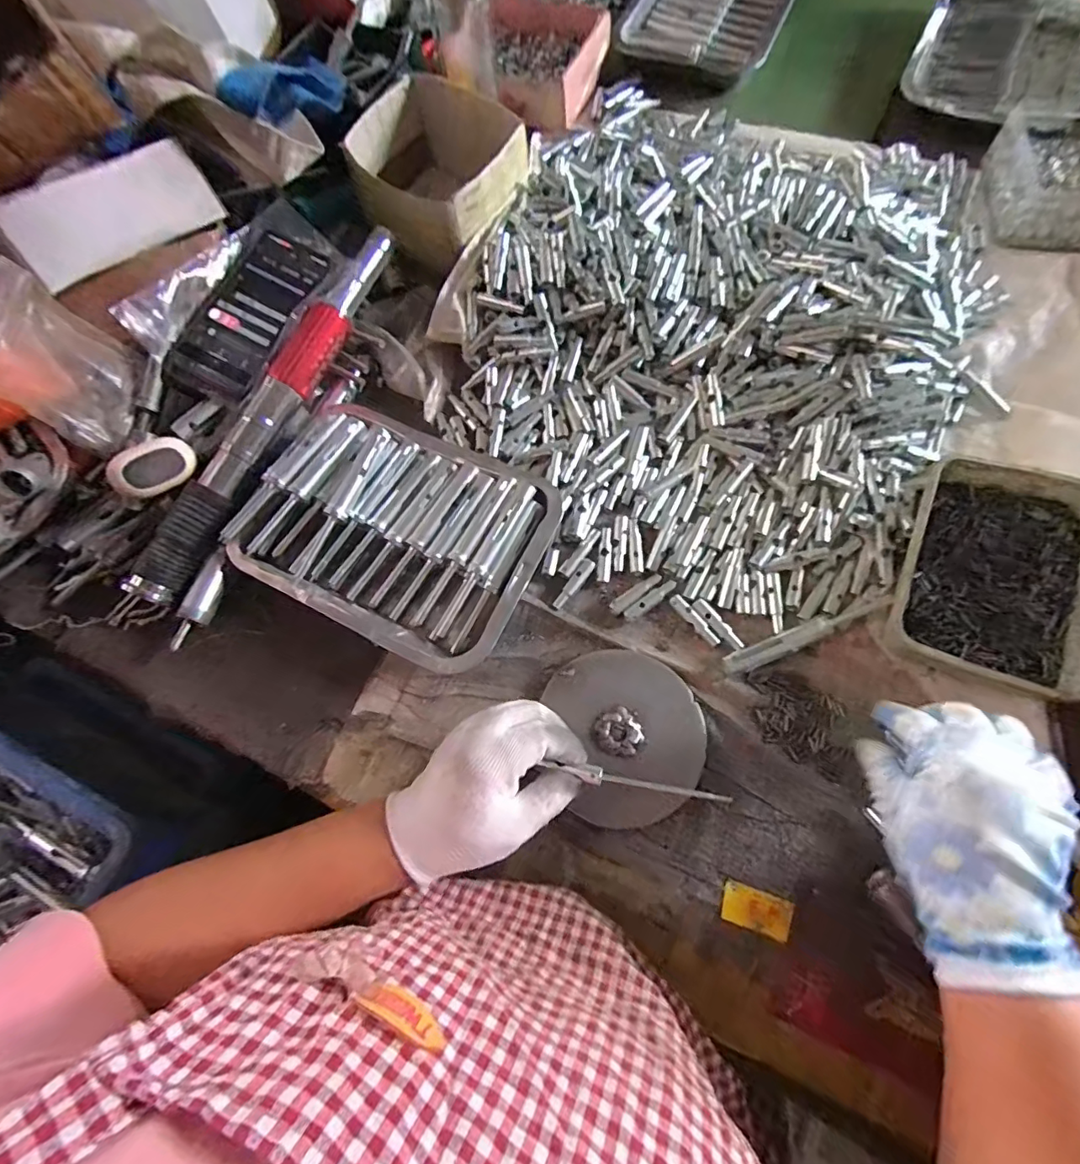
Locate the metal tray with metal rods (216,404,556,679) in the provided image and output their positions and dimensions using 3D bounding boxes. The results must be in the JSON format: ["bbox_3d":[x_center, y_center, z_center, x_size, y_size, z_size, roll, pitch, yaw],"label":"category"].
[{"bbox_3d":[-0.120,-0.049,0.441,0.242,0.033,0.187,27,77,7],"label":"metal tray with metal rods"}]

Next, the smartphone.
[{"bbox_3d":[-0.267,-0.253,0.483,0.088,0.016,0.179,24,77,6],"label":"smartphone"}]

